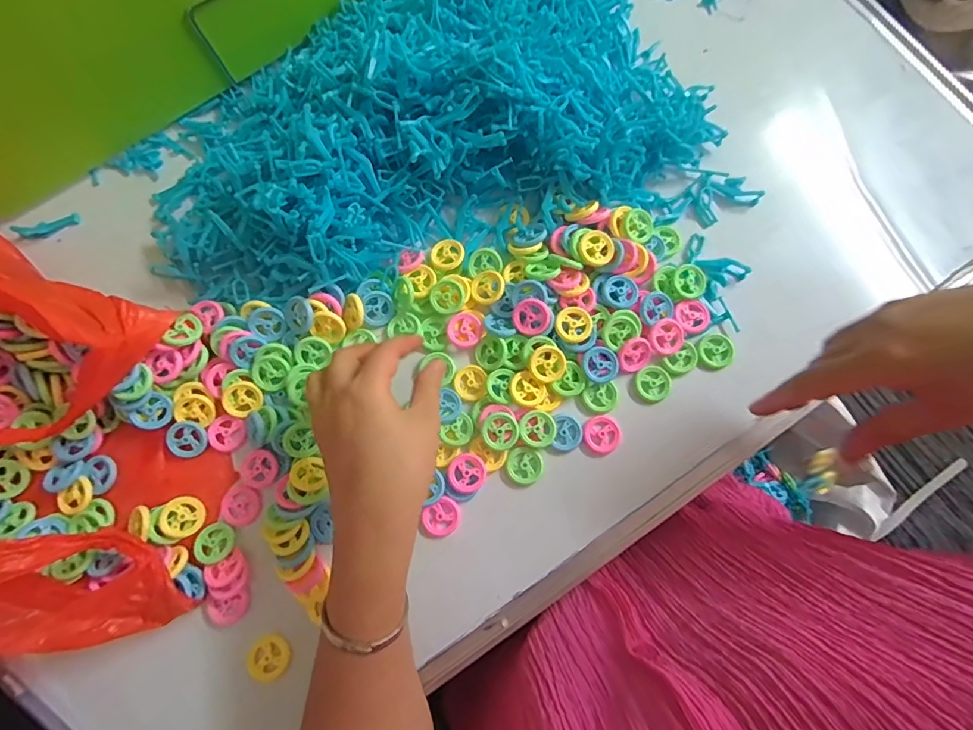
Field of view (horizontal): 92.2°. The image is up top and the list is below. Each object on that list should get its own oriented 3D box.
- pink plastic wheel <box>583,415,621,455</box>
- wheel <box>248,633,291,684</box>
[{"bbox_3d":[0.093,0.055,0.373,0.029,0.004,0.029,0,77,0],"label":"pink plastic wheel"},{"bbox_3d":[-0.158,0.214,0.343,0.027,0.011,0.029,0,77,0],"label":"wheel"}]

